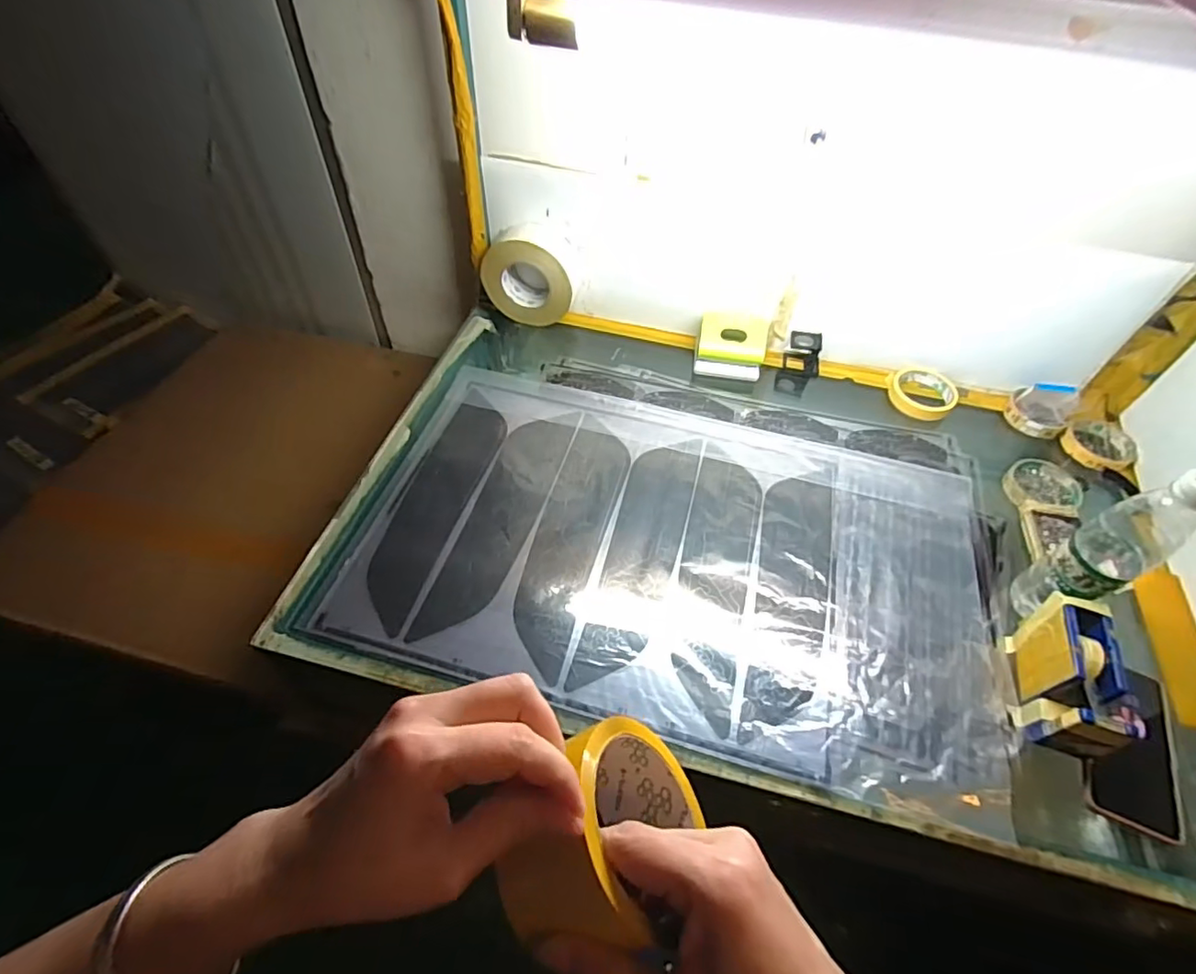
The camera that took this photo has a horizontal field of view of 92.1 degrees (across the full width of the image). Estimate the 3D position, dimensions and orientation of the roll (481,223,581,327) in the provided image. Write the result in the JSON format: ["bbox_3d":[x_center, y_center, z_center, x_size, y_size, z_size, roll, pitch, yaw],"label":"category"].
[{"bbox_3d":[-0.106,-0.331,0.907,0.147,0.124,0.072,10,51,5],"label":"roll"}]

